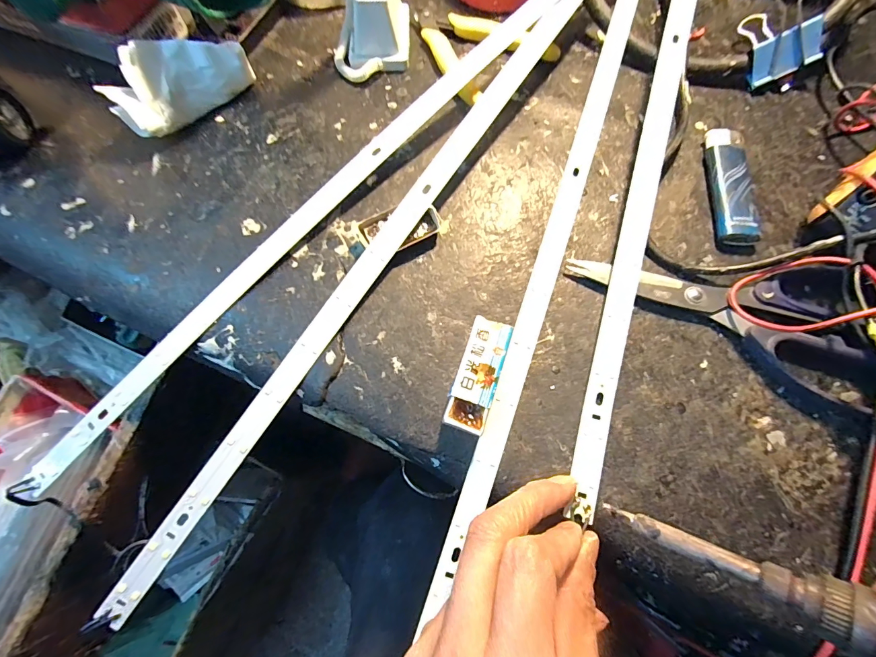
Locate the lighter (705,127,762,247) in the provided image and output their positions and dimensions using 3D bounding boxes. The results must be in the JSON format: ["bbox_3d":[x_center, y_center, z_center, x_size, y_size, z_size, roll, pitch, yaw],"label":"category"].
[{"bbox_3d":[0.187,-0.092,0.245,0.022,0.012,0.083,4,73,4],"label":"lighter"}]

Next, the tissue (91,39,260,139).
[{"bbox_3d":[-0.181,-0.173,0.268,0.091,0.043,0.034,-43,76,-10],"label":"tissue"}]

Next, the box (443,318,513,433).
[{"bbox_3d":[0.022,0.026,0.209,0.022,0.019,0.060,19,74,8],"label":"box"}]

